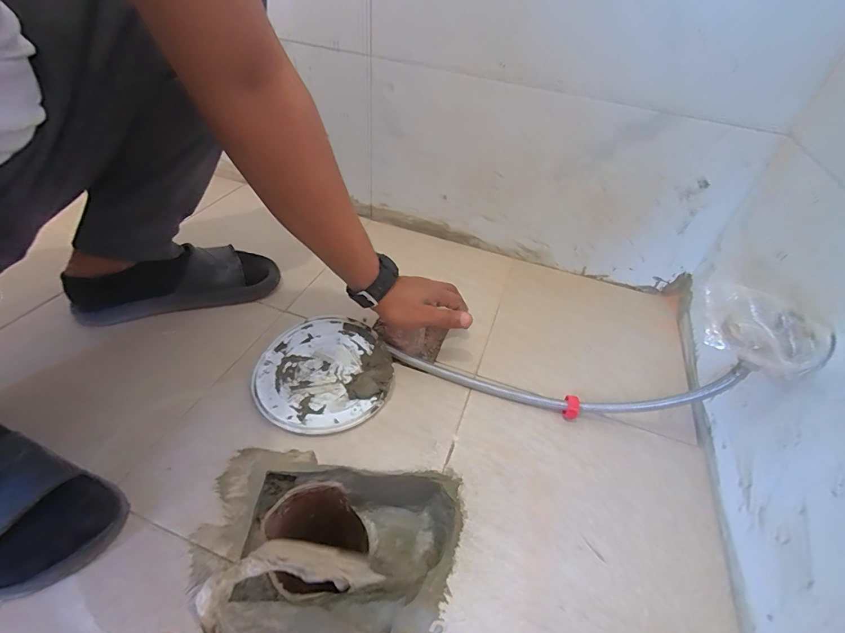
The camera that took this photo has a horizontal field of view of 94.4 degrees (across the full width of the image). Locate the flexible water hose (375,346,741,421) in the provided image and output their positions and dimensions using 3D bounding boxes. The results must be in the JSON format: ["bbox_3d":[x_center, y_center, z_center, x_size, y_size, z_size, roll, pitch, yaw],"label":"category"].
[{"bbox_3d":[0.141,0.075,0.479,0.392,0.097,0.025,5,40,19],"label":"flexible water hose"}]

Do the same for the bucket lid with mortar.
[{"bbox_3d":[-0.126,0.068,0.496,0.164,0.026,0.164,4,43,-4],"label":"bucket lid with mortar"}]

